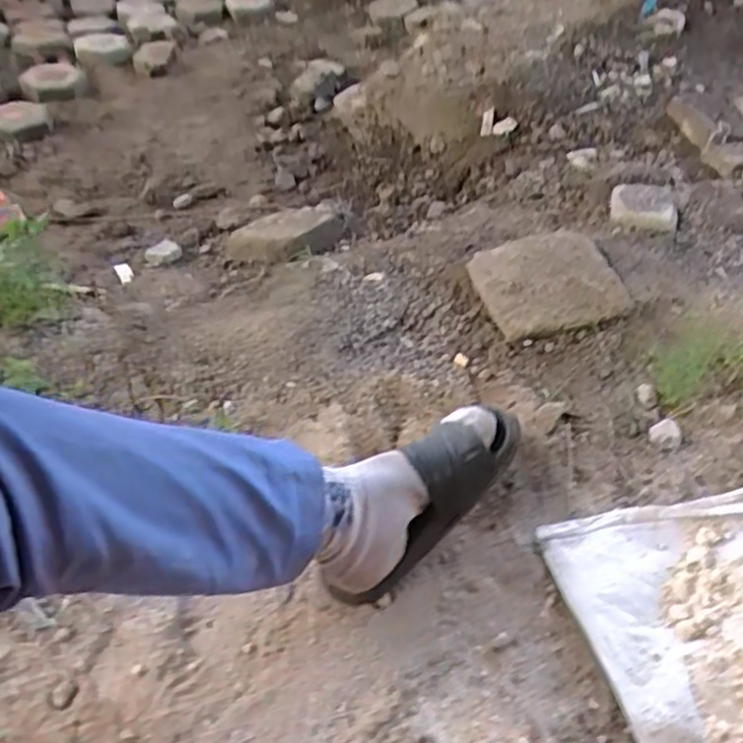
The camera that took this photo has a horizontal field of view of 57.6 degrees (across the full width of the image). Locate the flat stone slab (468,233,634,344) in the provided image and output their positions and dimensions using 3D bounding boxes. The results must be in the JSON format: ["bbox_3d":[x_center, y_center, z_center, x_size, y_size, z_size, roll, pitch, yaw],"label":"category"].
[{"bbox_3d":[0.270,-0.139,1.047,0.205,0.048,0.198,-11,43,-6],"label":"flat stone slab"}]

